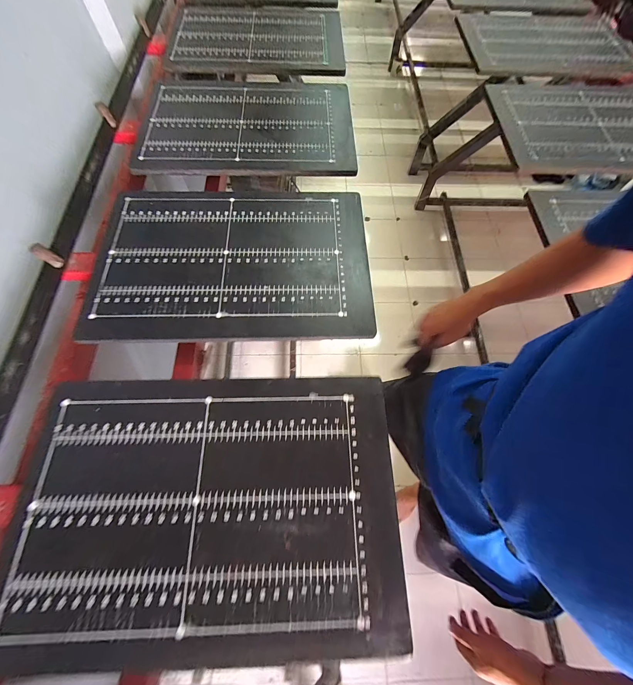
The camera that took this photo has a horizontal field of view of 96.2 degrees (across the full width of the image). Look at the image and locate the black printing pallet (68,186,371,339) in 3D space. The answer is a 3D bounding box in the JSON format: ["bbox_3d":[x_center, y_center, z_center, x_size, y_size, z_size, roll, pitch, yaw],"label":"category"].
[{"bbox_3d":[-0.184,-0.190,0.632,0.598,0.011,0.391,0,67,-3],"label":"black printing pallet"}]

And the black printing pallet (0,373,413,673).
[{"bbox_3d":[-0.169,0.248,0.455,0.588,0.011,0.397,-1,67,-3],"label":"black printing pallet"}]

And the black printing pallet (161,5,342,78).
[{"bbox_3d":[-0.197,-1.090,1.007,0.579,0.020,0.456,3,67,-1],"label":"black printing pallet"}]

